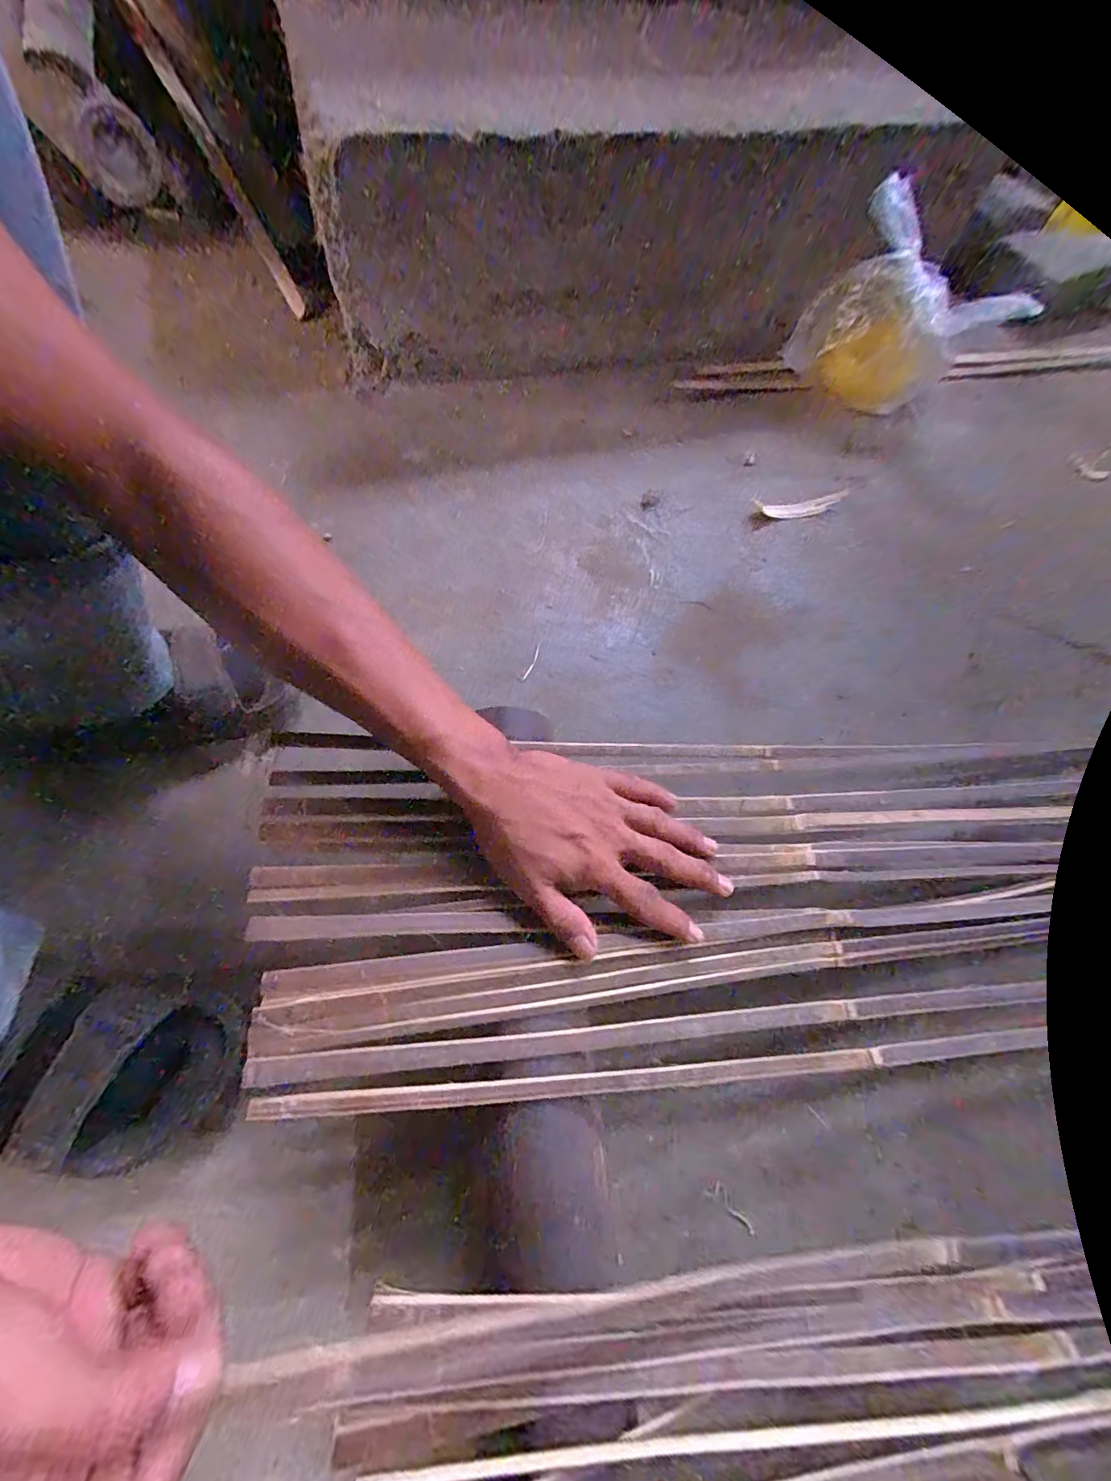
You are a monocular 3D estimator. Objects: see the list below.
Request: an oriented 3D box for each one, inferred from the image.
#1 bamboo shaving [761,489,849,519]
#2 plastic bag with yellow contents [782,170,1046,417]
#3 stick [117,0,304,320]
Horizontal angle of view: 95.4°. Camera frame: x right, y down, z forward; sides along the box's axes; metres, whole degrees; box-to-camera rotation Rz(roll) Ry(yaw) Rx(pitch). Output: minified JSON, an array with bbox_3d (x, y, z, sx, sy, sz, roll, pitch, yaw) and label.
[{"bbox_3d":[0.281,-0.260,0.564,0.100,0.011,0.022,-11,67,-6],"label":"bamboo shaving"},{"bbox_3d":[0.395,-0.485,0.575,0.207,0.161,0.110,26,68,10],"label":"plastic bag with yellow contents"},{"bbox_3d":[-0.421,-0.720,0.604,0.018,0.026,0.391,-34,108,-15],"label":"stick"}]

